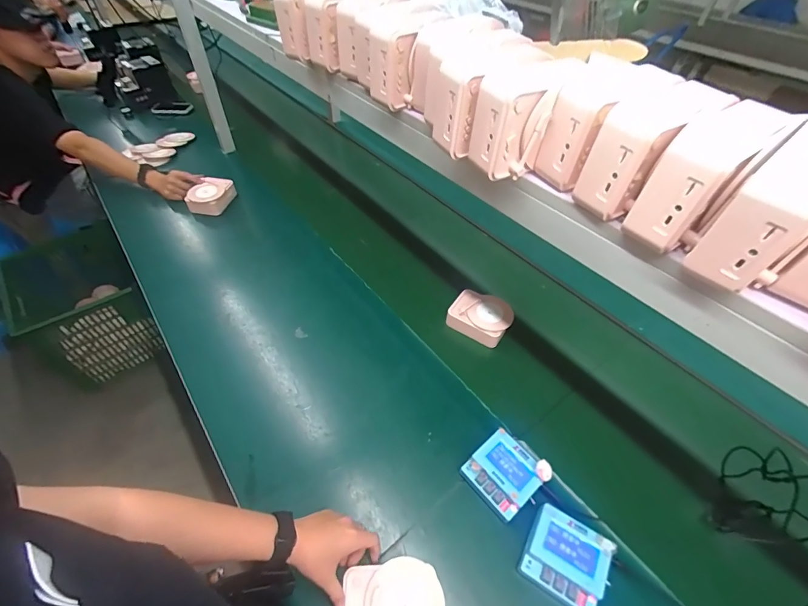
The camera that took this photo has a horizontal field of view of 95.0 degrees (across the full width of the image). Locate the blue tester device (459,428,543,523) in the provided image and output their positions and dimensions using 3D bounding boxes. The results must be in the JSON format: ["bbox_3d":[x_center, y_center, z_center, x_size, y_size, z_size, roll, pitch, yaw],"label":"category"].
[{"bbox_3d":[0.163,0.277,0.604,0.100,0.030,0.100,-30,56,-25],"label":"blue tester device"}]

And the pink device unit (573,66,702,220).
[{"bbox_3d":[0.222,-0.140,0.343,0.097,0.094,0.056,-25,54,-21],"label":"pink device unit"}]

